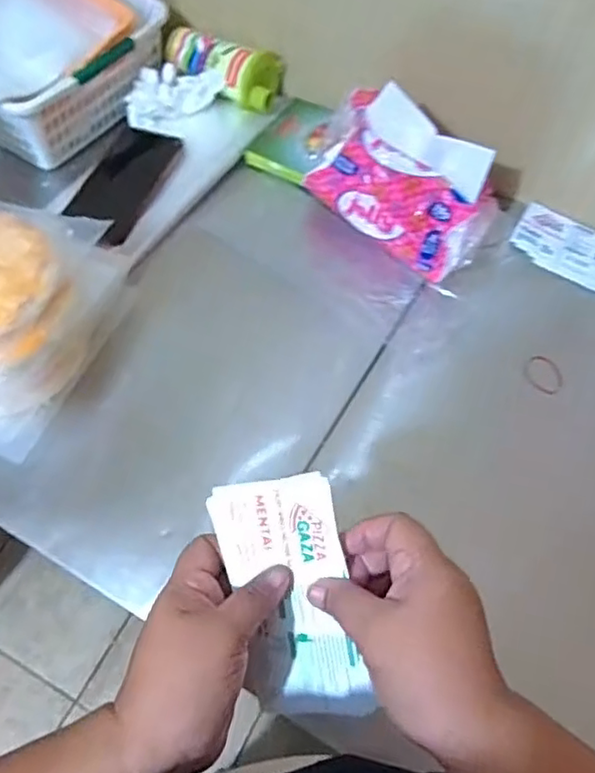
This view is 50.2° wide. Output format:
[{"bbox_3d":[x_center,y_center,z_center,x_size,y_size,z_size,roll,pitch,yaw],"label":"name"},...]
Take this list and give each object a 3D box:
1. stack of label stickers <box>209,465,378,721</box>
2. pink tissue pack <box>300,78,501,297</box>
[{"bbox_3d":[-0.004,0.125,0.367,0.067,0.023,0.146,-12,98,-7],"label":"stack of label stickers"},{"bbox_3d":[0.107,-0.207,0.650,0.187,0.119,0.092,34,66,17],"label":"pink tissue pack"}]

